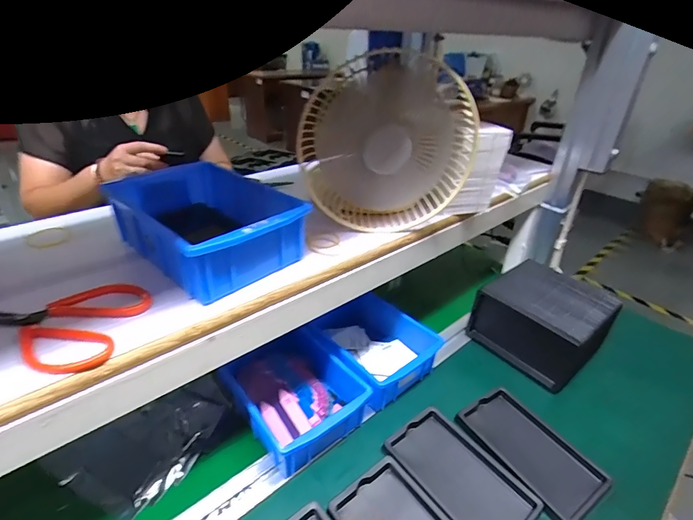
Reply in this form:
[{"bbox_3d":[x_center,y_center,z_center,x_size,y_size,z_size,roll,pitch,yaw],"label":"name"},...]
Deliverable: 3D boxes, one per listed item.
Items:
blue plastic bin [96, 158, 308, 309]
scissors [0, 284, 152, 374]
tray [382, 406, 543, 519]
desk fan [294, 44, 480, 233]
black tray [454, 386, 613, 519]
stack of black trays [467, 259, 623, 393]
[{"bbox_3d":[-0.150,-0.035,0.412,0.200,0.080,0.125,26,39,35],"label":"blue plastic bin"},{"bbox_3d":[-0.228,0.049,0.308,0.110,0.012,0.088,3,31,3],"label":"scissors"},{"bbox_3d":[0.129,0.251,0.448,0.096,0.023,0.159,-21,38,-33],"label":"tray"},{"bbox_3d":[0.046,-0.136,0.465,0.199,0.181,0.091,1,31,-1],"label":"desk fan"},{"bbox_3d":[0.228,0.238,0.484,0.099,0.023,0.158,-18,36,-29],"label":"black tray"},{"bbox_3d":[0.322,0.092,0.632,0.165,0.105,0.168,-24,39,-35],"label":"stack of black trays"}]

